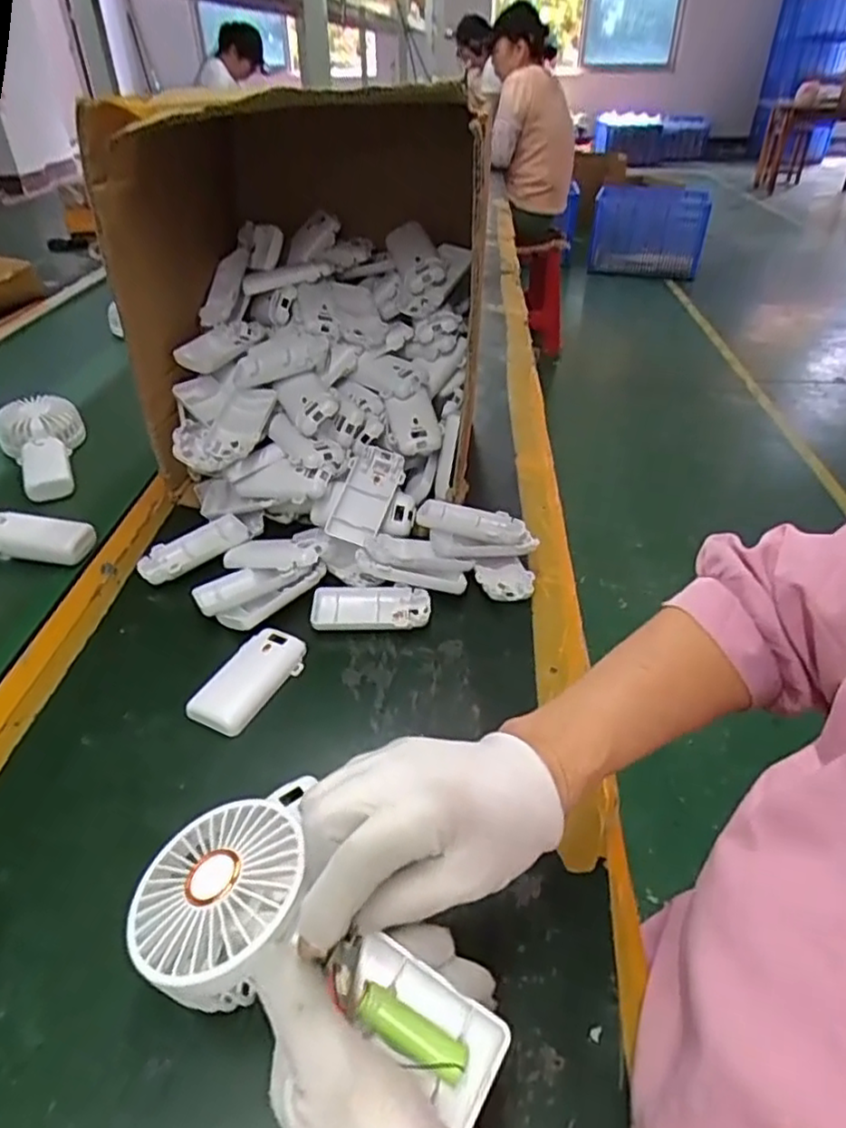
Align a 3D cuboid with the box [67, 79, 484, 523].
[{"bbox_3d":[-0.094,-0.307,0.693,0.297,0.304,0.448,3,38,3],"label":"box"}]

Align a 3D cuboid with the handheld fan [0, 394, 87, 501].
[{"bbox_3d":[-0.415,-0.132,0.731,0.089,0.050,0.163,-19,43,-25],"label":"handheld fan"}]

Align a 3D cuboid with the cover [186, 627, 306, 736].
[{"bbox_3d":[-0.127,0.084,0.490,0.046,0.015,0.091,19,41,20],"label":"cover"}]

